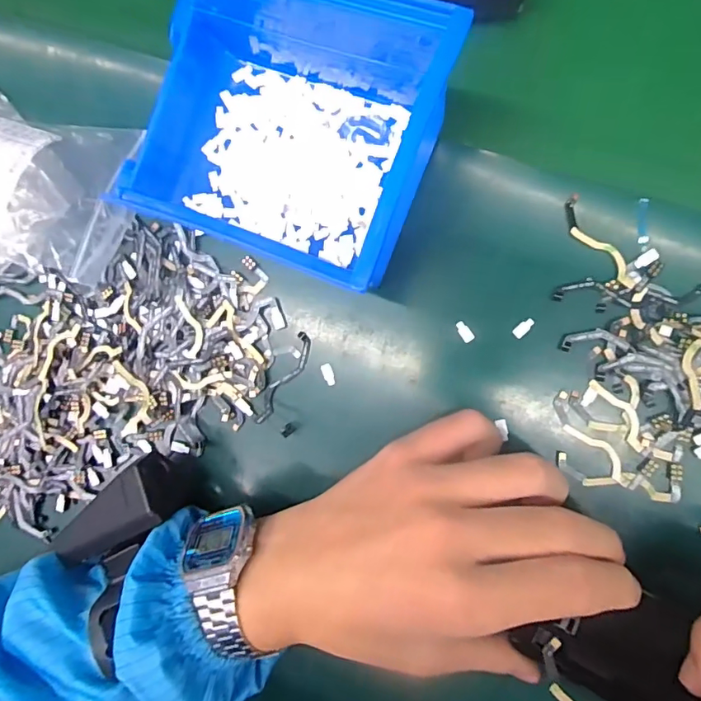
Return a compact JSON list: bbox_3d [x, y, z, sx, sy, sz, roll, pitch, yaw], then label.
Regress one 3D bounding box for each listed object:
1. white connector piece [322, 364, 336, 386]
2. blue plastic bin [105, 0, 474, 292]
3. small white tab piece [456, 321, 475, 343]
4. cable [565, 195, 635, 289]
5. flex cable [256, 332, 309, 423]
[{"bbox_3d":[-0.011,0.013,0.257,0.005,0.004,0.011,-21,85,8],"label":"white connector piece"},{"bbox_3d":[-0.027,-0.107,0.226,0.137,0.071,0.126,22,92,9],"label":"blue plastic bin"},{"bbox_3d":[0.056,-0.009,0.243,0.005,0.004,0.011,-35,83,7],"label":"small white tab piece"},{"bbox_3d":[0.114,-0.049,0.229,0.011,0.004,0.050,-33,83,7],"label":"cable"},{"bbox_3d":[-0.035,0.016,0.262,0.011,0.004,0.054,30,93,9],"label":"flex cable"}]

